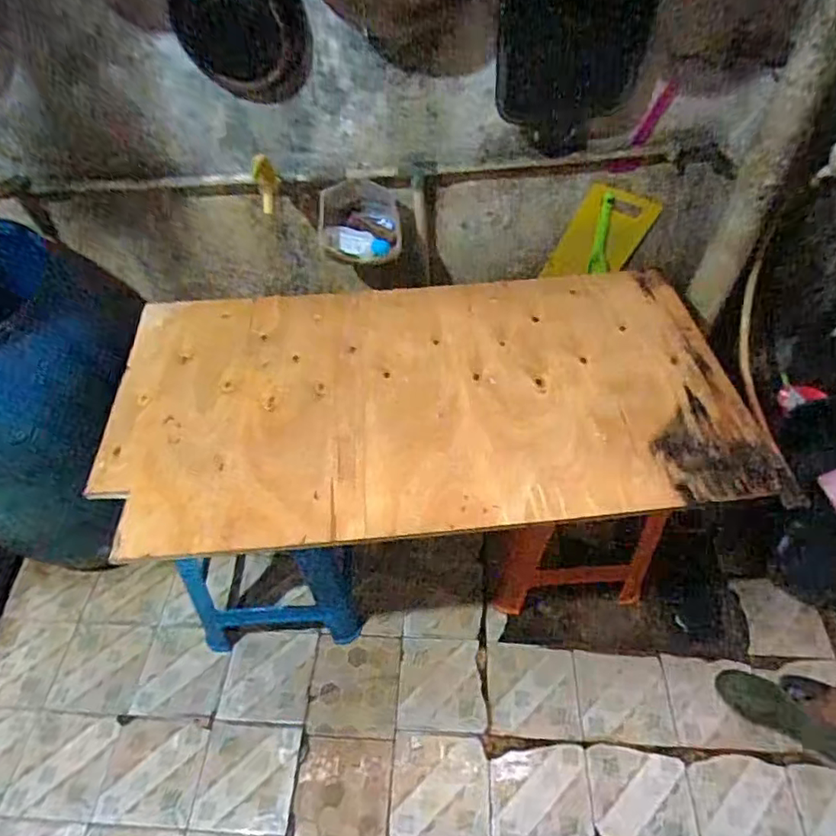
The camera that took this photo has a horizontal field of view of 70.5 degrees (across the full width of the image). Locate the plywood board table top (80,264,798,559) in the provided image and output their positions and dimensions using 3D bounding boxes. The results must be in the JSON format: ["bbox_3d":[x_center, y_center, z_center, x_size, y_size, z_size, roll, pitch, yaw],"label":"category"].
[{"bbox_3d":[0.014,-0.047,1.030,1.040,0.031,0.538,-5,52,-4],"label":"plywood board table top"}]

